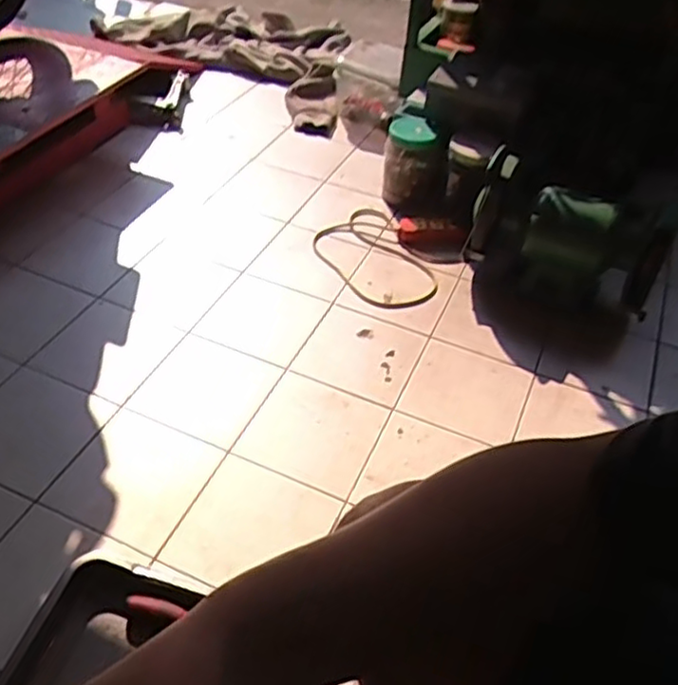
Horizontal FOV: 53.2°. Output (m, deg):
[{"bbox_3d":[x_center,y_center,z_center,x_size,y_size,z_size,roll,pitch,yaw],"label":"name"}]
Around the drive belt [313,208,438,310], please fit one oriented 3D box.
[{"bbox_3d":[0.071,-0.165,1.366,0.183,0.027,0.311,-17,49,-21],"label":"drive belt"}]

